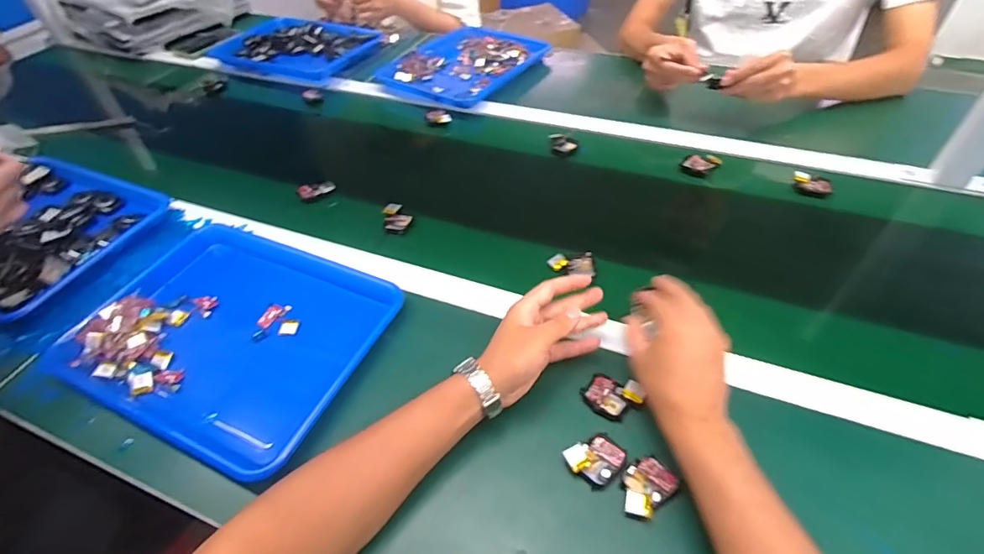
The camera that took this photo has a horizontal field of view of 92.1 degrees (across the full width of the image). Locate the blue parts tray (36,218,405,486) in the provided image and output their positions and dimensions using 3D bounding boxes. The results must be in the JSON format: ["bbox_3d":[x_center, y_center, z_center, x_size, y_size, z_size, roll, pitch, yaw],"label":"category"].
[{"bbox_3d":[-0.301,0.061,0.556,0.342,0.040,0.260,16,50,18],"label":"blue parts tray"}]

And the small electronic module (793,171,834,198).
[{"bbox_3d":[0.468,-0.133,0.696,0.053,0.026,0.021,27,54,25],"label":"small electronic module"}]

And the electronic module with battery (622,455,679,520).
[{"bbox_3d":[0.135,0.185,0.418,0.055,0.012,0.037,-32,54,-24],"label":"electronic module with battery"}]

